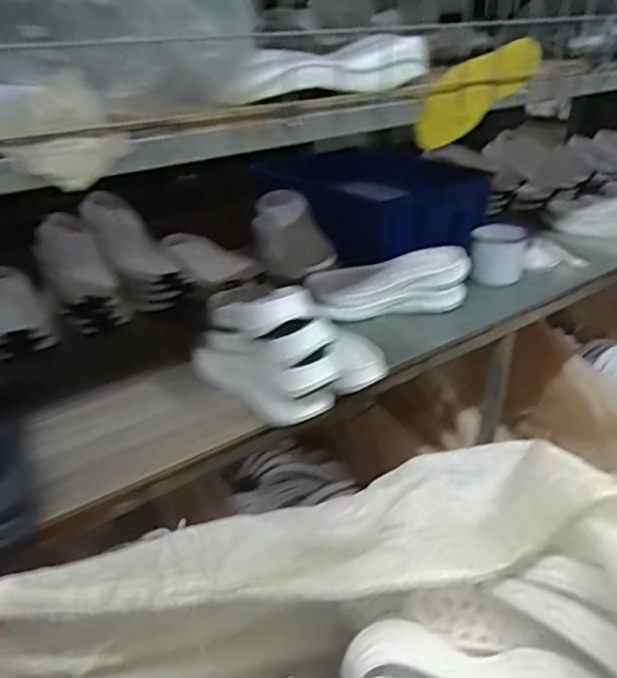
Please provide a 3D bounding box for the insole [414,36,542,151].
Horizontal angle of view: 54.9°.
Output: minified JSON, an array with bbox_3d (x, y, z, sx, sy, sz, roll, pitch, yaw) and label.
[{"bbox_3d":[0.229,-0.336,0.799,0.230,0.080,0.013,-40,35,-14],"label":"insole"}]

